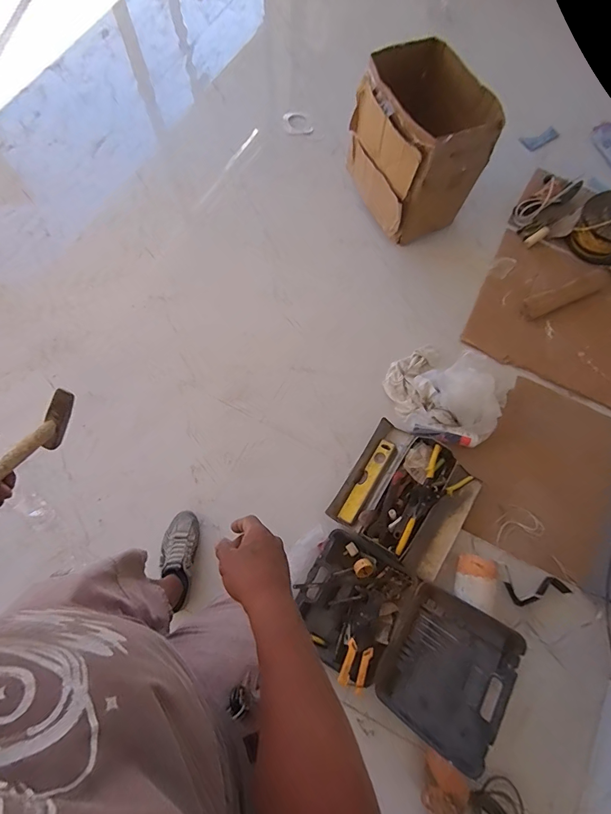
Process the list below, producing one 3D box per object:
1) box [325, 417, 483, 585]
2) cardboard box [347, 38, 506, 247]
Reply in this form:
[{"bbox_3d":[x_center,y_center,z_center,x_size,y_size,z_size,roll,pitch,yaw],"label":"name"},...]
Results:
[{"bbox_3d":[0.318,0.278,1.222,0.369,0.113,0.366,33,75,8],"label":"box"},{"bbox_3d":[0.413,-0.927,1.449,0.340,0.440,0.409,-22,75,-8],"label":"cardboard box"}]

